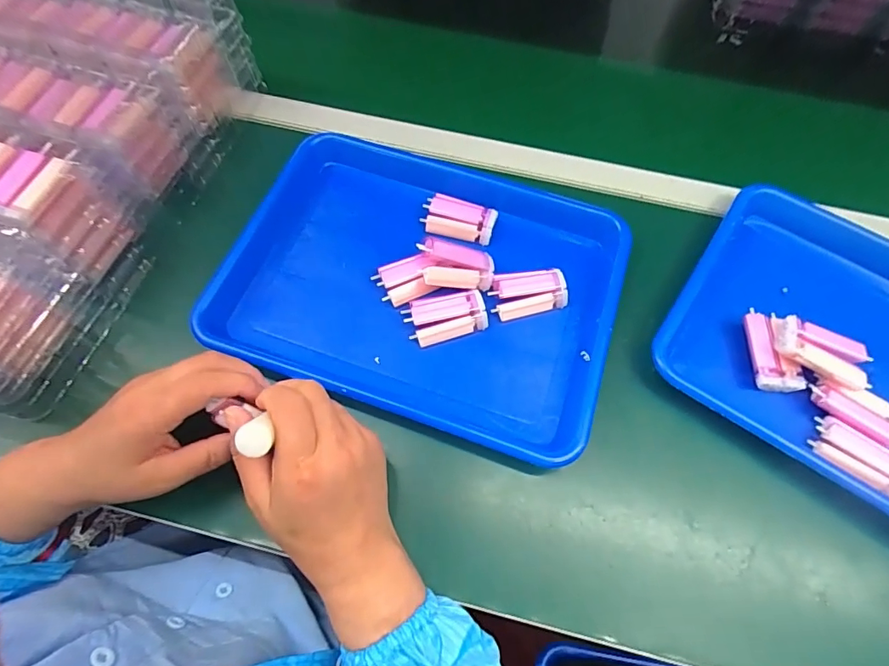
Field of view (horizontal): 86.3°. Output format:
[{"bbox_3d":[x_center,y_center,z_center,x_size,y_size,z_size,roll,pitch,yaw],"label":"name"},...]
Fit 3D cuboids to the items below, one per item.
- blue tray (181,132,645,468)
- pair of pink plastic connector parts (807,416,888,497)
[{"bbox_3d":[-0.024,-0.050,0.420,0.338,0.033,0.251,16,64,6],"label":"blue tray"},{"bbox_3d":[0.323,0.097,0.367,0.070,0.014,0.034,39,69,16],"label":"pair of pink plastic connector parts"}]

